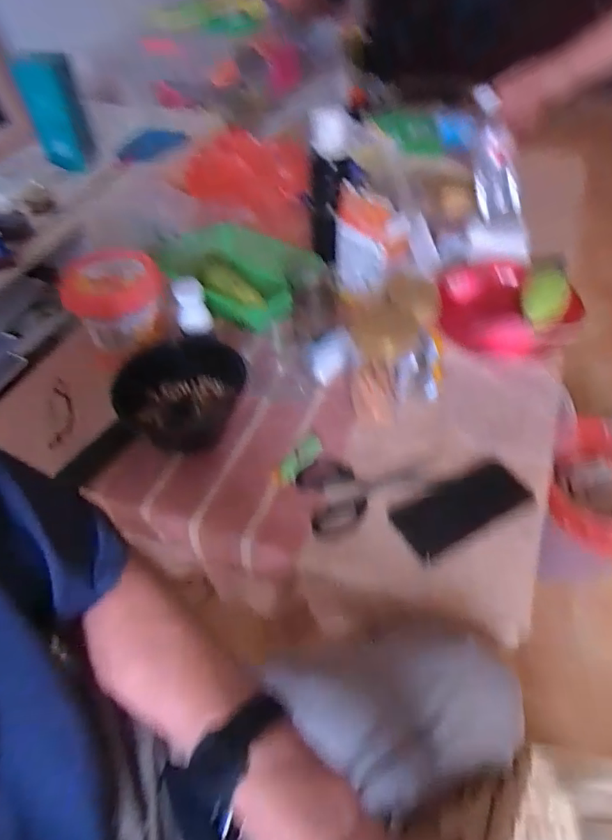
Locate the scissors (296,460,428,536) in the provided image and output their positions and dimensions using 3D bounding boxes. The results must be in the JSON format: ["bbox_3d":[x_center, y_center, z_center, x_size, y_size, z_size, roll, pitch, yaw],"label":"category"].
[{"bbox_3d":[0.064,0.074,0.639,0.147,0.007,0.097,-21,51,-14],"label":"scissors"}]

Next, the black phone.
[{"bbox_3d":[0.175,0.100,0.597,0.144,0.005,0.069,-27,50,-6],"label":"black phone"}]

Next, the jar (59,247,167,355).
[{"bbox_3d":[-0.276,-0.175,0.771,0.132,0.089,0.139,-2,49,2],"label":"jar"}]

